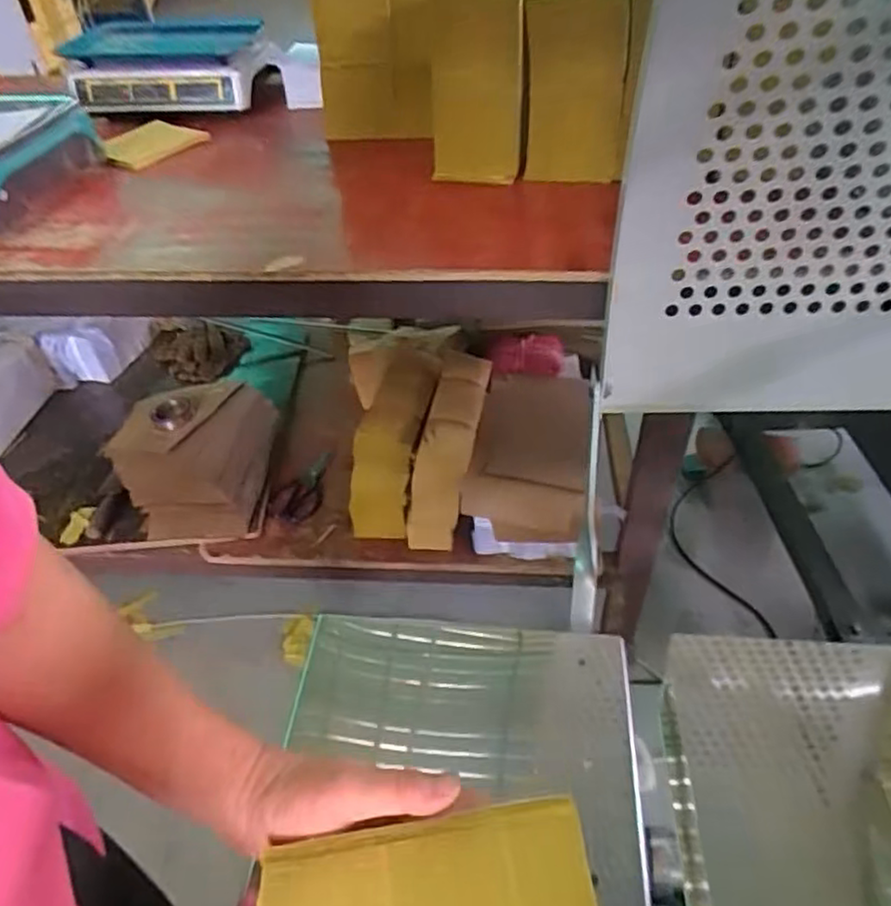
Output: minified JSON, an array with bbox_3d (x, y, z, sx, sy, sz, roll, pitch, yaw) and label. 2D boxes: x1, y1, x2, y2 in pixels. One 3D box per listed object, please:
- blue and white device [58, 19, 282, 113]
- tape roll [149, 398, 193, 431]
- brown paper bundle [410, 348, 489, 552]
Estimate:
[{"bbox_3d":[-0.482,-0.695,1.169,0.341,0.087,0.275,-1,45,2],"label":"blue and white device"},{"bbox_3d":[-0.504,-0.071,1.208,0.075,0.024,0.081,-2,45,2],"label":"tape roll"},{"bbox_3d":[0.008,-0.013,1.124,0.105,0.210,0.282,6,45,9],"label":"brown paper bundle"}]

